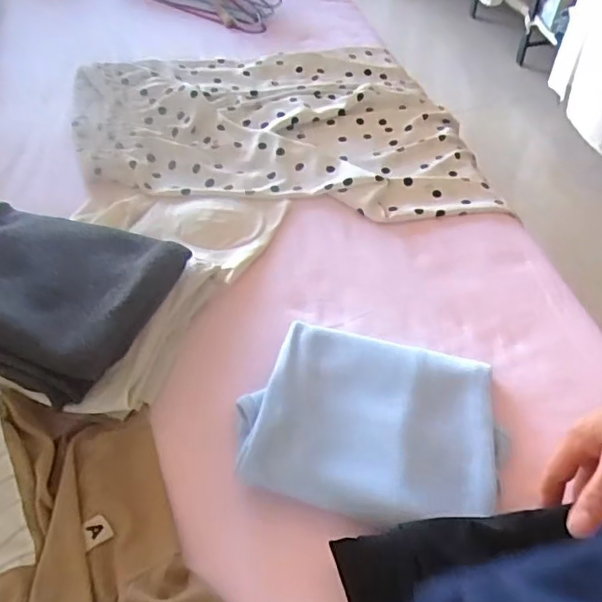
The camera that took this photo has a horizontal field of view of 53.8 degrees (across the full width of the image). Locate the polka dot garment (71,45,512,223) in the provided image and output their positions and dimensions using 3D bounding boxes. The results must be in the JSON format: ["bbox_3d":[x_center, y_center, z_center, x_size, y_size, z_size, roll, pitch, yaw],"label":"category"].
[{"bbox_3d":[-0.040,-0.248,0.798,0.530,0.028,0.376,0,49,-1],"label":"polka dot garment"}]

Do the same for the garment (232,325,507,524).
[{"bbox_3d":[0.059,0.096,0.493,0.208,0.039,0.173,9,49,9],"label":"garment"}]

